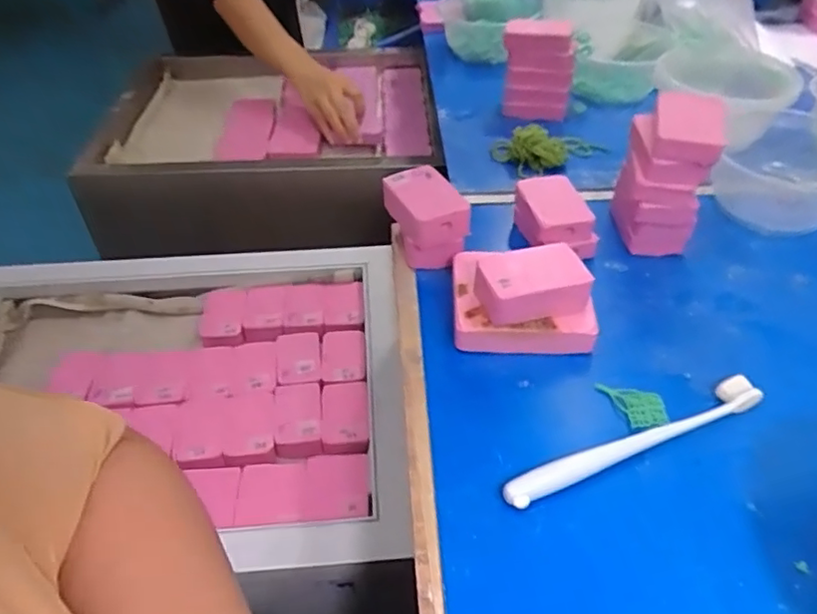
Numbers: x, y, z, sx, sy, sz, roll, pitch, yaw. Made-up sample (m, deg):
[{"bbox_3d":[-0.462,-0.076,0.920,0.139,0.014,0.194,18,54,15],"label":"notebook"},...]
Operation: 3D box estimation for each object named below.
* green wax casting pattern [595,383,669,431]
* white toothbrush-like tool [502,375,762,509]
[{"bbox_3d":[0.147,0.061,0.405,0.032,0.005,0.044,-15,44,-14],"label":"green wax casting pattern"},{"bbox_3d":[0.137,0.081,0.377,0.179,0.013,0.019,-18,45,-17],"label":"white toothbrush-like tool"}]

